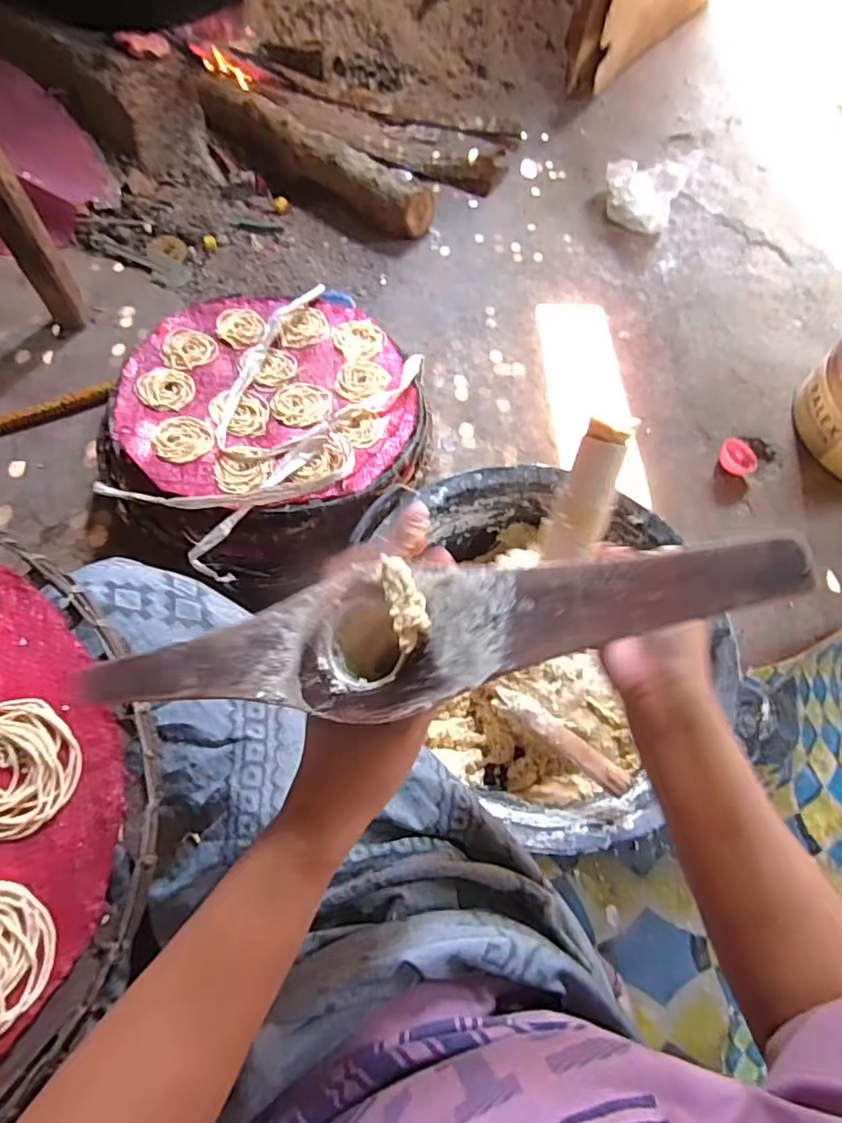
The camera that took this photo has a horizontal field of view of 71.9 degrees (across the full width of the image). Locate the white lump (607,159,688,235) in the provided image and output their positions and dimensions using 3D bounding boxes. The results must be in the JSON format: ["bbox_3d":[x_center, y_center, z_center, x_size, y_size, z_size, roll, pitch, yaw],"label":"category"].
[{"bbox_3d":[0.434,-0.733,1.151,0.145,0.090,0.114,18,67,5],"label":"white lump"}]

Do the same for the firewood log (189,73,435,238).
[{"bbox_3d":[-0.203,-0.786,1.120,0.515,0.090,0.093,32,69,10],"label":"firewood log"}]

